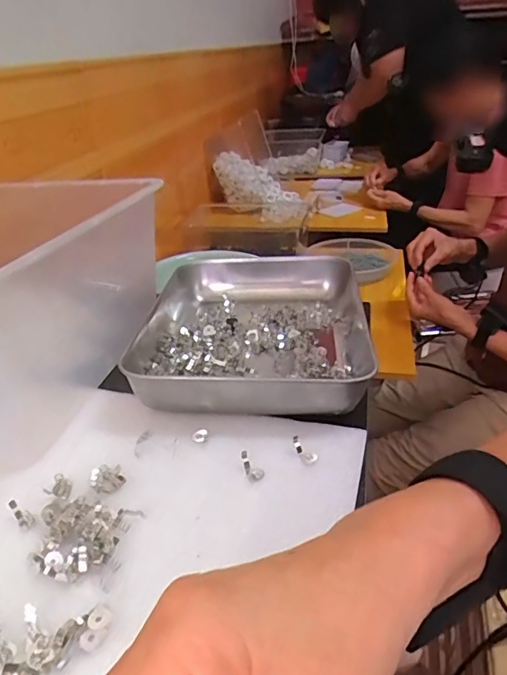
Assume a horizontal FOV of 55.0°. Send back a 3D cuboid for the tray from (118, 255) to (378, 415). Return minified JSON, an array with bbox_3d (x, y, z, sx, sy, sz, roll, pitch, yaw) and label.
[{"bbox_3d":[-0.002,-0.012,0.461,0.203,0.052,0.247,4,32,9],"label":"tray"}]

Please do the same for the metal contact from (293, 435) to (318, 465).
[{"bbox_3d":[0.035,0.080,0.346,0.011,0.006,0.023,-25,61,-33],"label":"metal contact"}]

